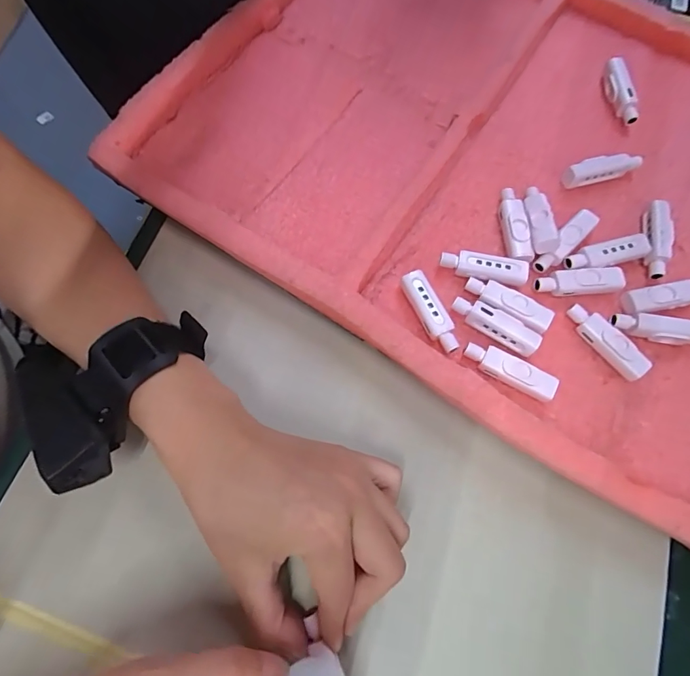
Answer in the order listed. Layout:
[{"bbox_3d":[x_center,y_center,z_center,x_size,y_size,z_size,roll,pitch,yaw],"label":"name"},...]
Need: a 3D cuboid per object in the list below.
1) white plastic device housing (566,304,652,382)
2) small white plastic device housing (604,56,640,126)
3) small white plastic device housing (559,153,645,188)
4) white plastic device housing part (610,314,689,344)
[{"bbox_3d":[0.164,0.002,0.273,0.015,0.015,0.056,-35,76,-12],"label":"white plastic device housing"},{"bbox_3d":[0.215,-0.192,0.338,0.011,0.016,0.056,-5,72,-3],"label":"small white plastic device housing"},{"bbox_3d":[0.188,-0.123,0.316,0.055,0.015,0.014,-15,73,-6],"label":"small white plastic device housing"},{"bbox_3d":[0.198,-0.006,0.274,0.059,0.016,0.012,9,72,1],"label":"white plastic device housing part"}]

